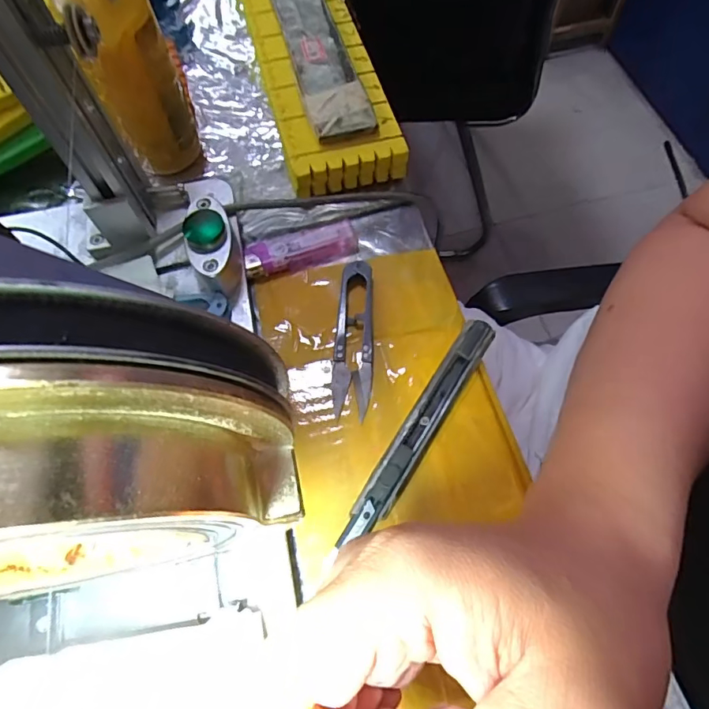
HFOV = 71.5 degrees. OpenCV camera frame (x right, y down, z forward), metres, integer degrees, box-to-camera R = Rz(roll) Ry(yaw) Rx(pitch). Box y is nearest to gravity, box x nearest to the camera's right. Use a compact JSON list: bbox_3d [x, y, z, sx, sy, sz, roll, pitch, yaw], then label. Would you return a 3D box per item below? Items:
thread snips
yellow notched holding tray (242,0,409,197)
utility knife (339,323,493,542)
[{"bbox_3d":[0.000,-0.012,0.298,0.023,0.006,0.103,3,65,2],"label":"thread snips"},{"bbox_3d":[-0.043,-0.265,0.398,0.081,0.034,0.329,-14,66,-6],"label":"yellow notched holding tray"},{"bbox_3d":[0.037,0.039,0.270,0.016,0.013,0.141,30,69,14],"label":"utility knife"}]

